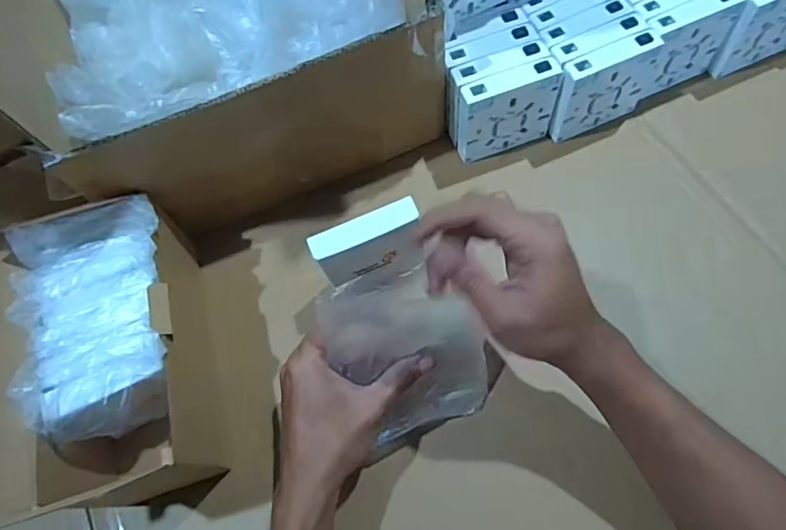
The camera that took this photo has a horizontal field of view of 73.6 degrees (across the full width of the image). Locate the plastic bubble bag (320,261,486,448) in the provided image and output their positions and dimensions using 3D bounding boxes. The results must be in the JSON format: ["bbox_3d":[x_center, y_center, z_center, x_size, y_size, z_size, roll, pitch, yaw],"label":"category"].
[{"bbox_3d":[0.012,0.066,0.393,0.112,0.014,0.123,-15,97,-11],"label":"plastic bubble bag"}]

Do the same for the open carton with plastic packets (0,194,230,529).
[{"bbox_3d":[-0.233,0.059,0.378,0.150,0.172,0.218,-13,67,0],"label":"open carton with plastic packets"}]

